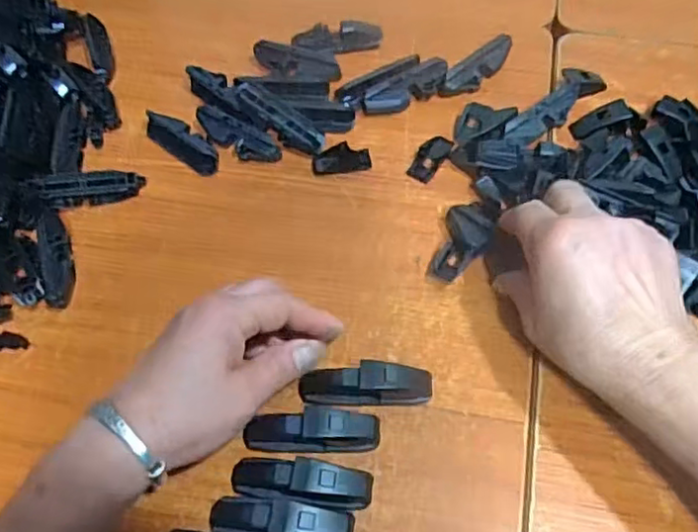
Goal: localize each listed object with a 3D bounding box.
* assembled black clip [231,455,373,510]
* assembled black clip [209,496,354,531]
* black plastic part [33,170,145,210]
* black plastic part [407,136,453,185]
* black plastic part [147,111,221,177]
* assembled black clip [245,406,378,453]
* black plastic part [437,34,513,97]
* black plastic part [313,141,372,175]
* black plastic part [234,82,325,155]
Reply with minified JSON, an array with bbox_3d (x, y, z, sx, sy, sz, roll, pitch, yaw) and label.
[{"bbox_3d":[-0.027,0.117,0.349,0.078,0.024,0.022,7,60,6],"label":"assembled black clip"},{"bbox_3d":[-0.037,0.135,0.340,0.077,0.022,0.021,7,60,6],"label":"assembled black clip"},{"bbox_3d":[-0.183,-0.055,0.458,0.072,0.012,0.021,-8,58,-21],"label":"black plastic part"},{"bbox_3d":[0.059,-0.080,0.470,0.018,0.006,0.042,30,65,18],"label":"black plastic part"},{"bbox_3d":[-0.124,-0.094,0.480,0.069,0.018,0.023,38,68,21],"label":"black plastic part"},{"bbox_3d":[-0.021,0.092,0.363,0.075,0.025,0.021,0,60,2],"label":"assembled black clip"},{"bbox_3d":[0.101,-0.155,0.508,0.022,0.017,0.074,37,67,21],"label":"black plastic part"},{"bbox_3d":[-0.005,-0.079,0.473,0.042,0.005,0.023,-10,60,-4],"label":"black plastic part"},{"bbox_3d":[-0.053,-0.108,0.481,0.077,0.007,0.024,36,66,3],"label":"black plastic part"}]

